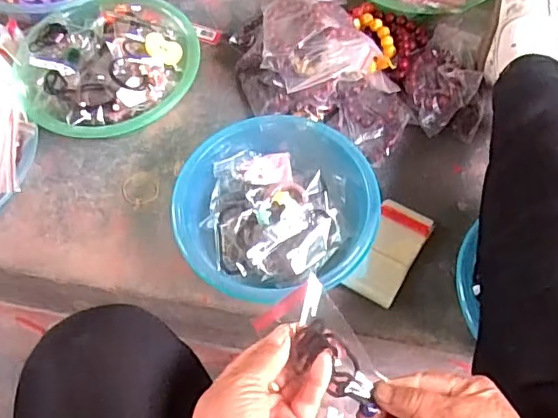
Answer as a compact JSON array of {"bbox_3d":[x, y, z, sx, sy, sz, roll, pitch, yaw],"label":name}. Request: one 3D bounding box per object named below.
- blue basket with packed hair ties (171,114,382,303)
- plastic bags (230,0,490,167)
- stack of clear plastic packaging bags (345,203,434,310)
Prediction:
[{"bbox_3d":[-0.009,-0.009,0.656,0.218,0.073,0.229,-1,63,2],"label":"blue basket with packed hair ties"},{"bbox_3d":[0.102,-0.183,0.723,0.323,0.103,0.230,-1,63,2],"label":"plastic bags"},{"bbox_3d":[0.132,0.051,0.654,0.060,0.016,0.127,24,67,14],"label":"stack of clear plastic packaging bags"}]

